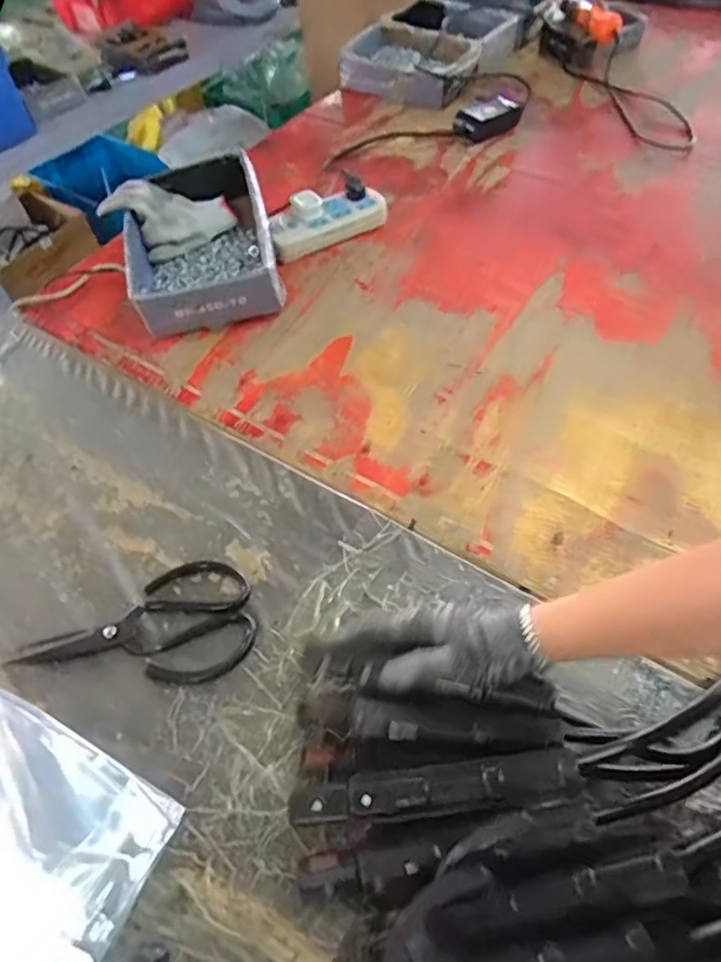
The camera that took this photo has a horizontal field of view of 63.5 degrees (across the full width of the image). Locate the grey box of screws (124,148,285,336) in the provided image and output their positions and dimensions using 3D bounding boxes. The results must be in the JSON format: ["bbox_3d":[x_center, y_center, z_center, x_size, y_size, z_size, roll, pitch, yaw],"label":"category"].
[{"bbox_3d":[-0.224,-0.332,0.815,0.198,0.110,0.266,-12,54,-7],"label":"grey box of screws"}]

